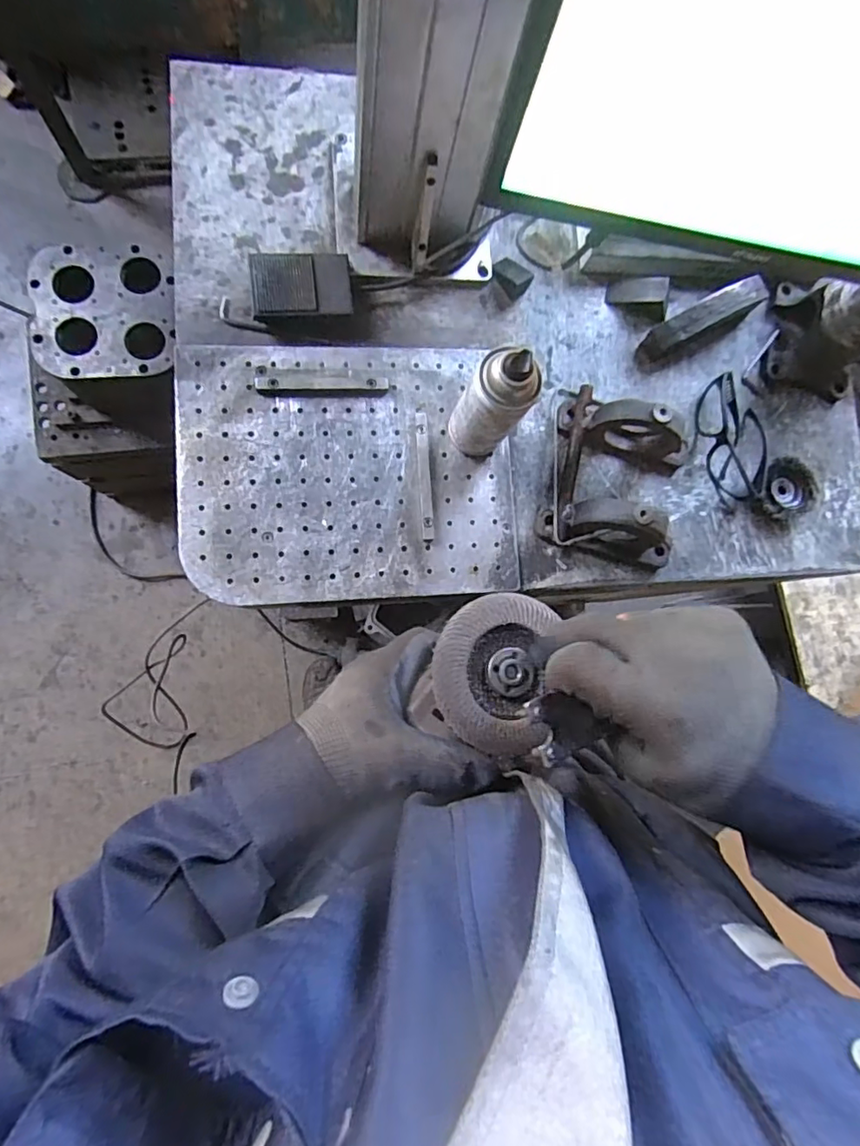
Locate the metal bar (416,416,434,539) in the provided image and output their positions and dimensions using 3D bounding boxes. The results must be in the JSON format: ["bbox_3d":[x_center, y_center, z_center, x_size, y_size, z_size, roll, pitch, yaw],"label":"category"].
[{"bbox_3d":[-0.005,-0.103,0.589,0.013,0.010,0.138,-2,85,-9],"label":"metal bar"}]

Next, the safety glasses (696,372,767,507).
[{"bbox_3d":[0.361,-0.155,0.653,0.080,0.038,0.150,-6,86,-9],"label":"safety glasses"}]

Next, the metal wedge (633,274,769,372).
[{"bbox_3d":[0.319,-0.292,0.653,0.174,0.049,0.044,-30,90,-10],"label":"metal wedge"}]

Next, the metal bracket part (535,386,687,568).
[{"bbox_3d":[0.212,-0.106,0.594,0.157,0.093,0.175,14,83,-7],"label":"metal bracket part"}]

